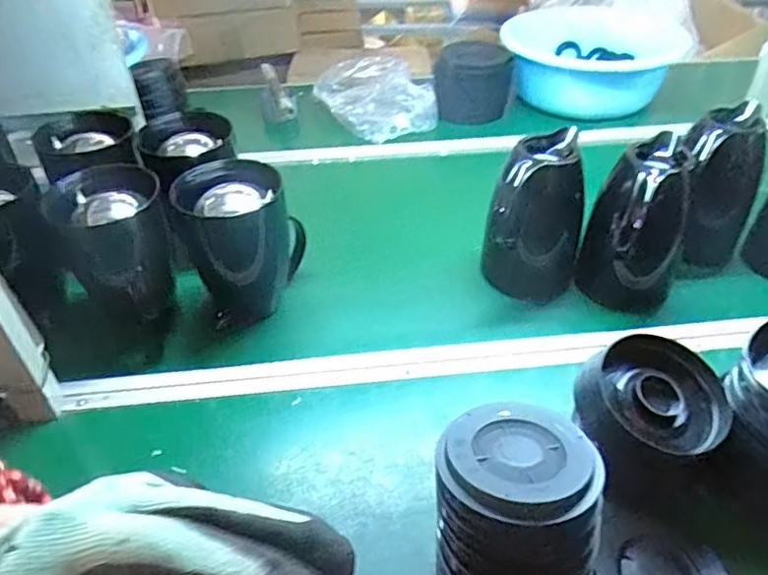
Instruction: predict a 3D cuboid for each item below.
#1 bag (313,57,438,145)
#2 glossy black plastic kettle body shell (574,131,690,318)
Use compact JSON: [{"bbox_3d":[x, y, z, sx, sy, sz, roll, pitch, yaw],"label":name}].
[{"bbox_3d":[-0.012,-0.393,1.223,0.194,0.081,0.270,-22,45,-24],"label":"bag"},{"bbox_3d":[0.325,-0.070,0.768,0.124,0.199,0.152,19,44,22],"label":"glossy black plastic kettle body shell"}]

